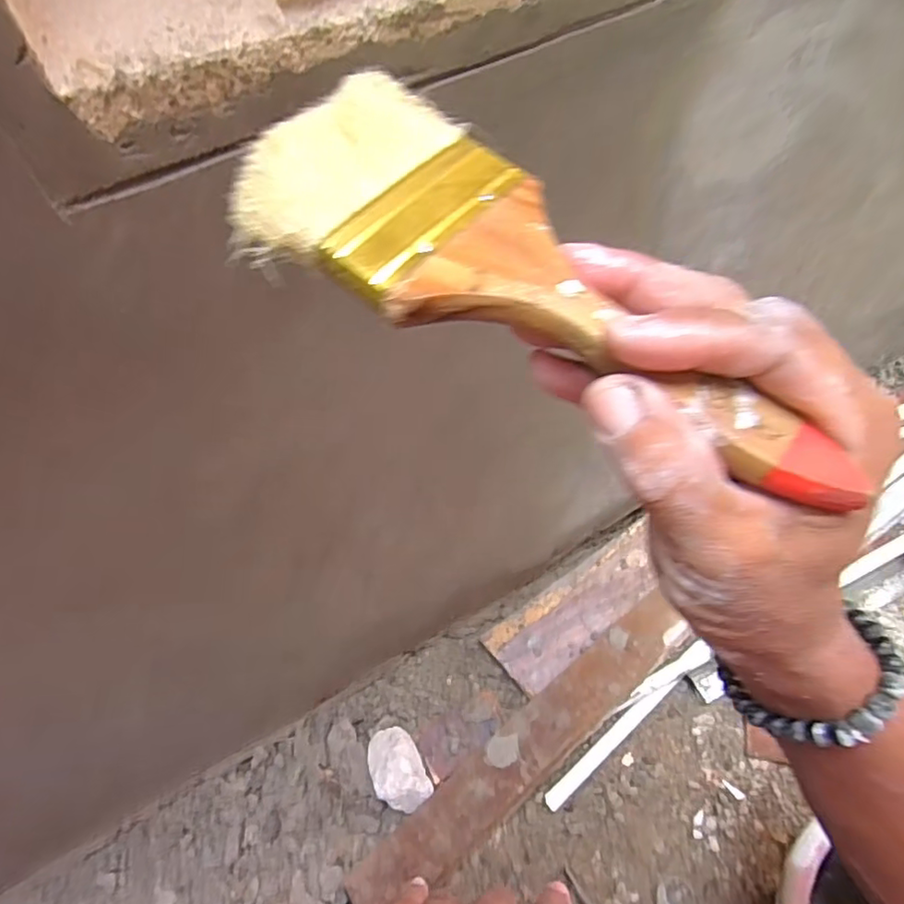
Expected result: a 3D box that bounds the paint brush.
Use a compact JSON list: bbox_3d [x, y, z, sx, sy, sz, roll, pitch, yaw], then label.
[{"bbox_3d":[0.025,-0.047,0.172,0.187,0.017,0.071,36,64,13],"label":"paint brush"}]

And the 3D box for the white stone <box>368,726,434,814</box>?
[{"bbox_3d":[-0.057,0.330,0.617,0.051,0.051,0.082,-24,57,-13],"label":"white stone"}]

